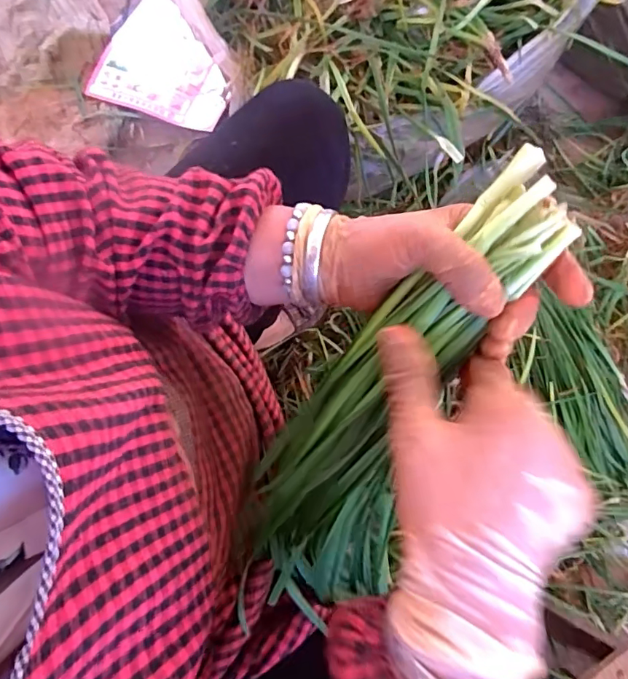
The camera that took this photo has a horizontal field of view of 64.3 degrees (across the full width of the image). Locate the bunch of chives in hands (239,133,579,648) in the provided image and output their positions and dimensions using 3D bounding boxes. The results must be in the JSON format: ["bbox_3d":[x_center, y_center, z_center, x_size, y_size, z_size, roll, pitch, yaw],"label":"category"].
[{"bbox_3d":[0.045,0.063,0.339,0.116,0.065,0.365,26,118,5],"label":"bunch of chives in hands"}]

